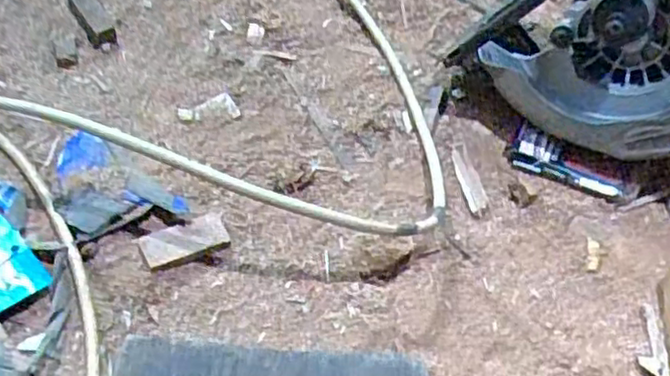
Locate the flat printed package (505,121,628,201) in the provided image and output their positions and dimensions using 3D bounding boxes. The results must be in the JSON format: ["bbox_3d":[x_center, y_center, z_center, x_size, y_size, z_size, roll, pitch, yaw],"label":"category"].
[{"bbox_3d":[0.191,-0.019,0.584,0.097,0.022,0.029,28,56,17],"label":"flat printed package"}]

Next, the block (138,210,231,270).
[{"bbox_3d":[-0.111,0.039,0.522,0.062,0.009,0.030,-21,53,-19],"label":"block"}]

